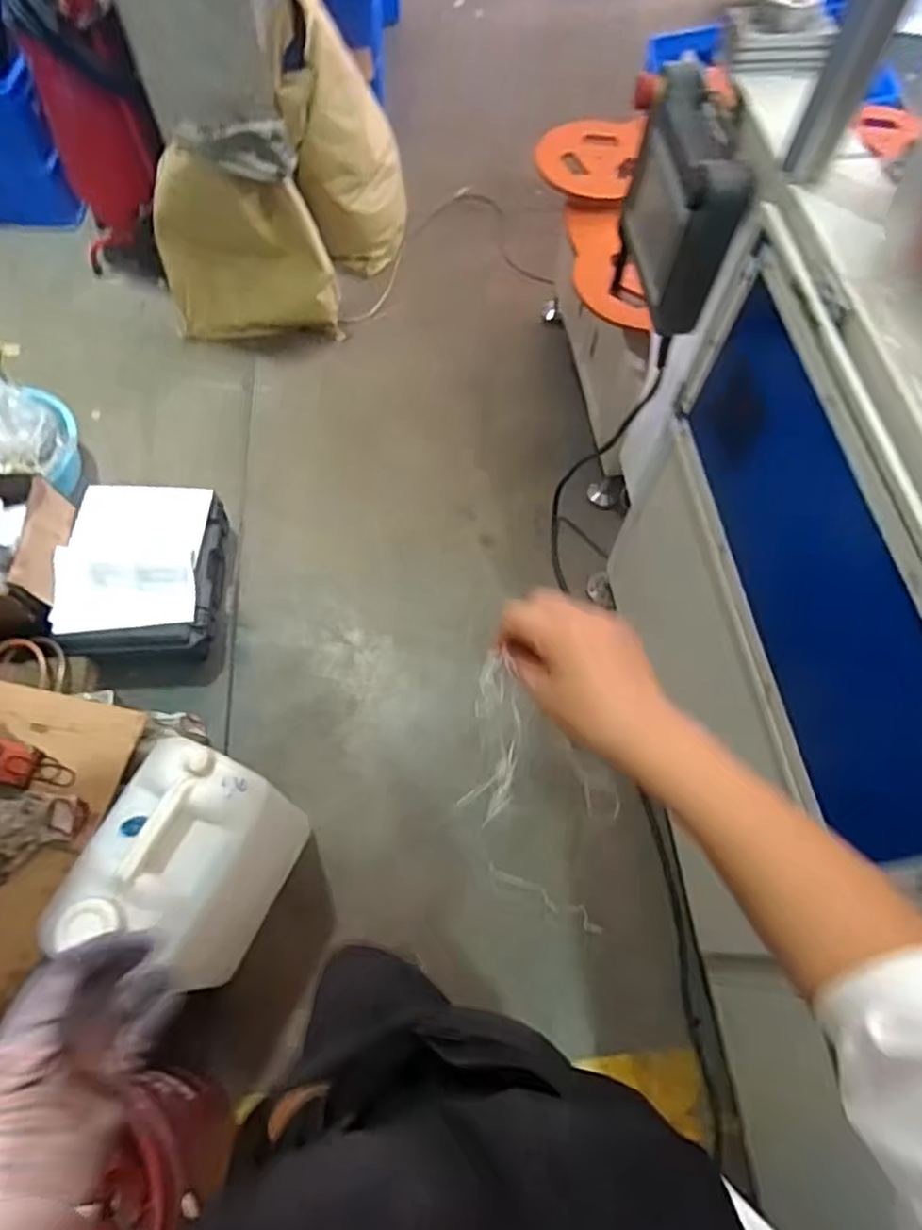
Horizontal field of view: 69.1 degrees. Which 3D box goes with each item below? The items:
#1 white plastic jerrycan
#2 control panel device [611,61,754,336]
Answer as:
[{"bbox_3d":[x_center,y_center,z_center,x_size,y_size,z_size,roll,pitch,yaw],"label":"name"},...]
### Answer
[{"bbox_3d":[-0.437,0.399,1.104,0.204,0.384,0.290,23,67,10],"label":"white plastic jerrycan"},{"bbox_3d":[0.291,-0.566,0.926,0.065,0.235,0.293,-8,65,-4],"label":"control panel device"}]

